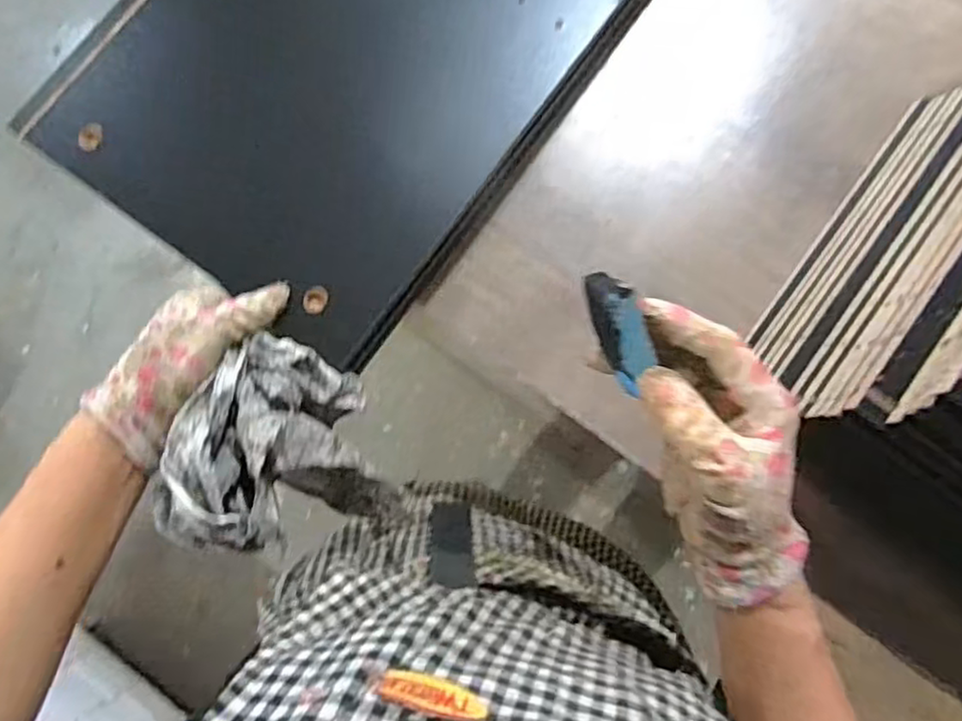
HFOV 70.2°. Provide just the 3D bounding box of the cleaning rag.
[{"bbox_3d":[-0.125,0.055,0.432,0.104,0.125,0.129,-17,82,-2],"label":"cleaning rag"}]

